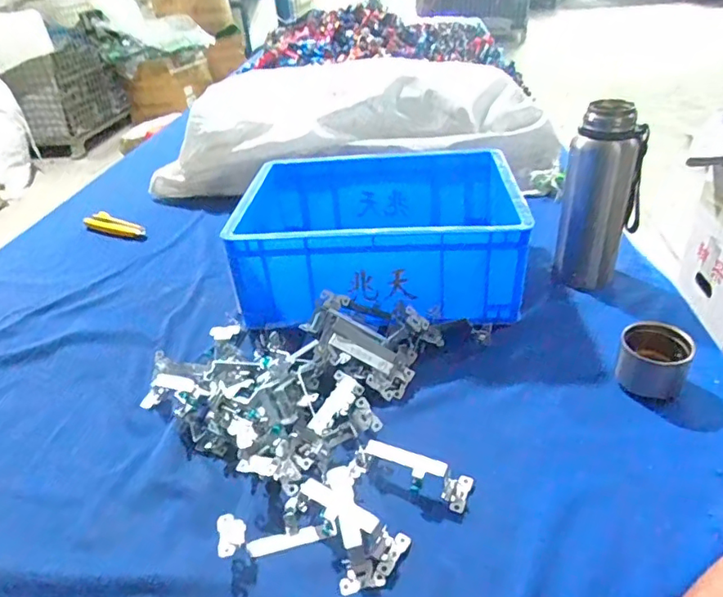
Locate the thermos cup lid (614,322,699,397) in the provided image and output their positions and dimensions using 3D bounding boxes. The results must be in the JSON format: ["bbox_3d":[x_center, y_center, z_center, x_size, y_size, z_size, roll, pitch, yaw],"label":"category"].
[{"bbox_3d":[0.286,0.060,0.535,0.060,0.051,0.057,-4,34,3],"label":"thermos cup lid"}]

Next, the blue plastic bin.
[{"bbox_3d":[0.014,-0.087,0.716,0.366,0.125,0.268,-2,34,5],"label":"blue plastic bin"}]

